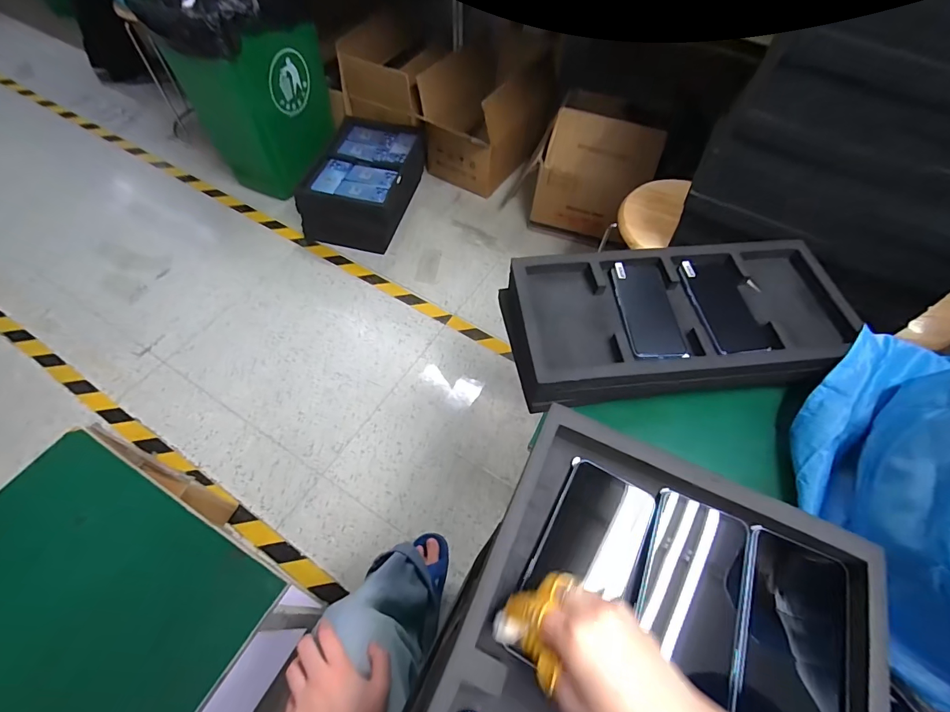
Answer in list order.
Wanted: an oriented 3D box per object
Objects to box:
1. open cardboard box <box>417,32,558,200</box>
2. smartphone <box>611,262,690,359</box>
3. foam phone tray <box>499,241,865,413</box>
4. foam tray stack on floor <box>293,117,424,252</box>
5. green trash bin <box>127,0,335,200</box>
[{"bbox_3d":[0.058,-0.919,1.595,0.329,0.349,0.512,33,63,17],"label":"open cardboard box"},{"bbox_3d":[0.258,-0.073,0.637,0.079,0.013,0.173,-2,59,-3],"label":"smartphone"},{"bbox_3d":[0.305,-0.064,0.642,0.514,0.059,0.250,-6,60,-6],"label":"foam phone tray"},{"bbox_3d":[-0.373,-0.621,1.492,0.319,0.203,0.476,12,59,5],"label":"foam tray stack on floor"},{"bbox_3d":[-0.695,-0.860,1.370,0.332,0.558,0.423,11,59,5],"label":"green trash bin"}]

